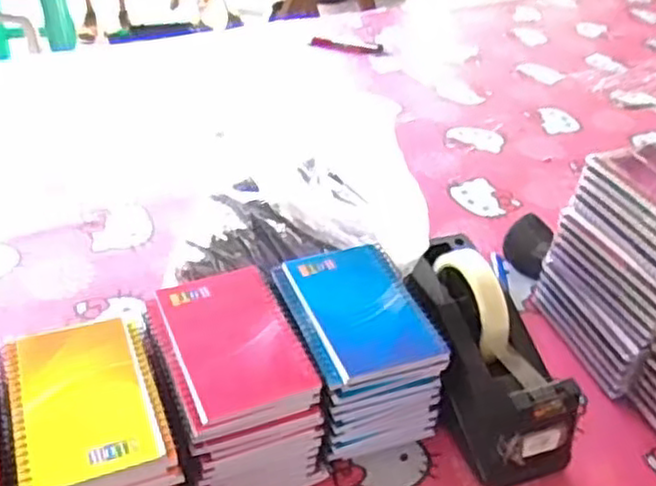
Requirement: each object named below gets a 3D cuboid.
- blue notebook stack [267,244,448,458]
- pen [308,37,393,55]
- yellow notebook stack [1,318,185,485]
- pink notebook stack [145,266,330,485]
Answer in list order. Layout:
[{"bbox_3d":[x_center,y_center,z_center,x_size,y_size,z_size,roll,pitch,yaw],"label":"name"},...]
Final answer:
[{"bbox_3d":[0.020,0.089,0.582,0.096,0.114,0.131,-10,40,-19],"label":"blue notebook stack"},{"bbox_3d":[0.034,-0.338,1.234,0.137,0.015,0.019,11,37,8],"label":"pen"},{"bbox_3d":[-0.161,0.139,0.504,0.091,0.103,0.133,-12,40,-20],"label":"yellow notebook stack"},{"bbox_3d":[-0.074,0.110,0.544,0.099,0.114,0.135,-14,41,-23],"label":"pink notebook stack"}]

